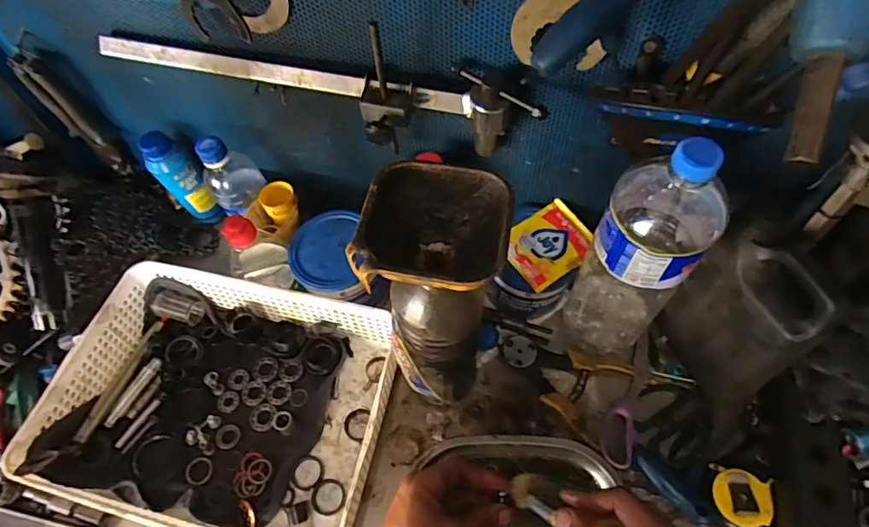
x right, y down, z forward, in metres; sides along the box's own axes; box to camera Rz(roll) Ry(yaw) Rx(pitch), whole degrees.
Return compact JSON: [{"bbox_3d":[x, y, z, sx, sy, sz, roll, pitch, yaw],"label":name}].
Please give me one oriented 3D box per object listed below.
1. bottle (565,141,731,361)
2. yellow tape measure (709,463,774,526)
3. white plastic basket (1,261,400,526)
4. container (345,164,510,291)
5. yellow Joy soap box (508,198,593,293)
[{"bbox_3d":[0.196,-0.004,0.490,0.090,0.306,0.101,38,68,22],"label":"bottle"},{"bbox_3d":[0.299,0.229,0.502,0.053,0.021,0.051,10,60,9],"label":"yellow tape measure"},{"bbox_3d":[-0.219,0.147,0.549,0.327,0.074,0.265,12,59,6],"label":"white plastic basket"},{"bbox_3d":[0.002,-0.016,0.346,0.093,0.057,0.093,7,60,7],"label":"container"},{"bbox_3d":[0.126,-0.022,0.567,0.096,0.007,0.077,-32,63,-15],"label":"yellow Joy soap box"}]

